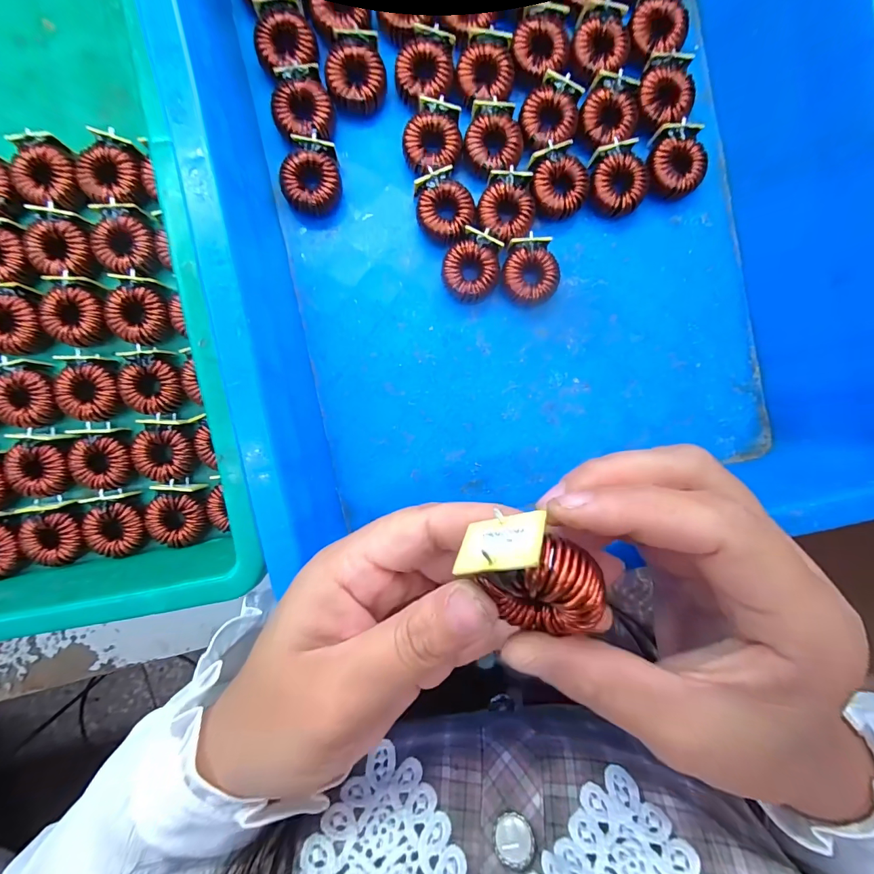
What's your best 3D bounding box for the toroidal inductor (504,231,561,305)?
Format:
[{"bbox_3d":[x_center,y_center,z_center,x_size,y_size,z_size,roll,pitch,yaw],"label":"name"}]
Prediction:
[{"bbox_3d":[0.061,-0.108,0.250,0.035,0.018,0.038,0,93,-3],"label":"toroidal inductor"}]

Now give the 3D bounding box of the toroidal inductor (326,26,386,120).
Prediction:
[{"bbox_3d":[-0.050,-0.224,0.239,0.035,0.019,0.039,0,93,-3],"label":"toroidal inductor"}]

